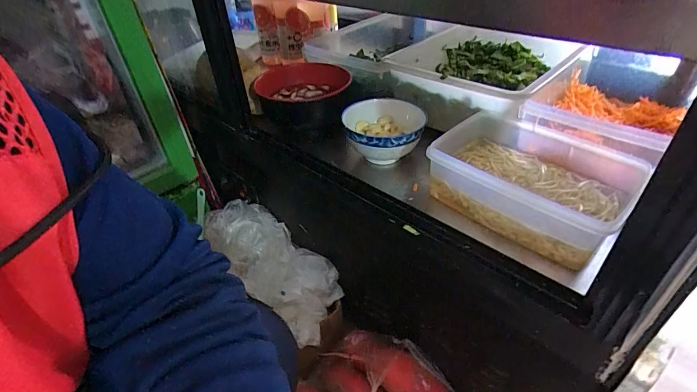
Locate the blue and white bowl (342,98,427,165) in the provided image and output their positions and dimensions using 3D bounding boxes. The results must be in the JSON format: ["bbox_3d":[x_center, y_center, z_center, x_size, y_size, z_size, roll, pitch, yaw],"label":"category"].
[{"bbox_3d":[0.055,-0.096,0.580,0.120,0.066,0.125,1,39,6],"label":"blue and white bowl"}]

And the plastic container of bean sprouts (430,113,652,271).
[{"bbox_3d":[0.229,-0.025,0.477,0.213,0.082,0.163,28,48,34],"label":"plastic container of bean sprouts"}]

